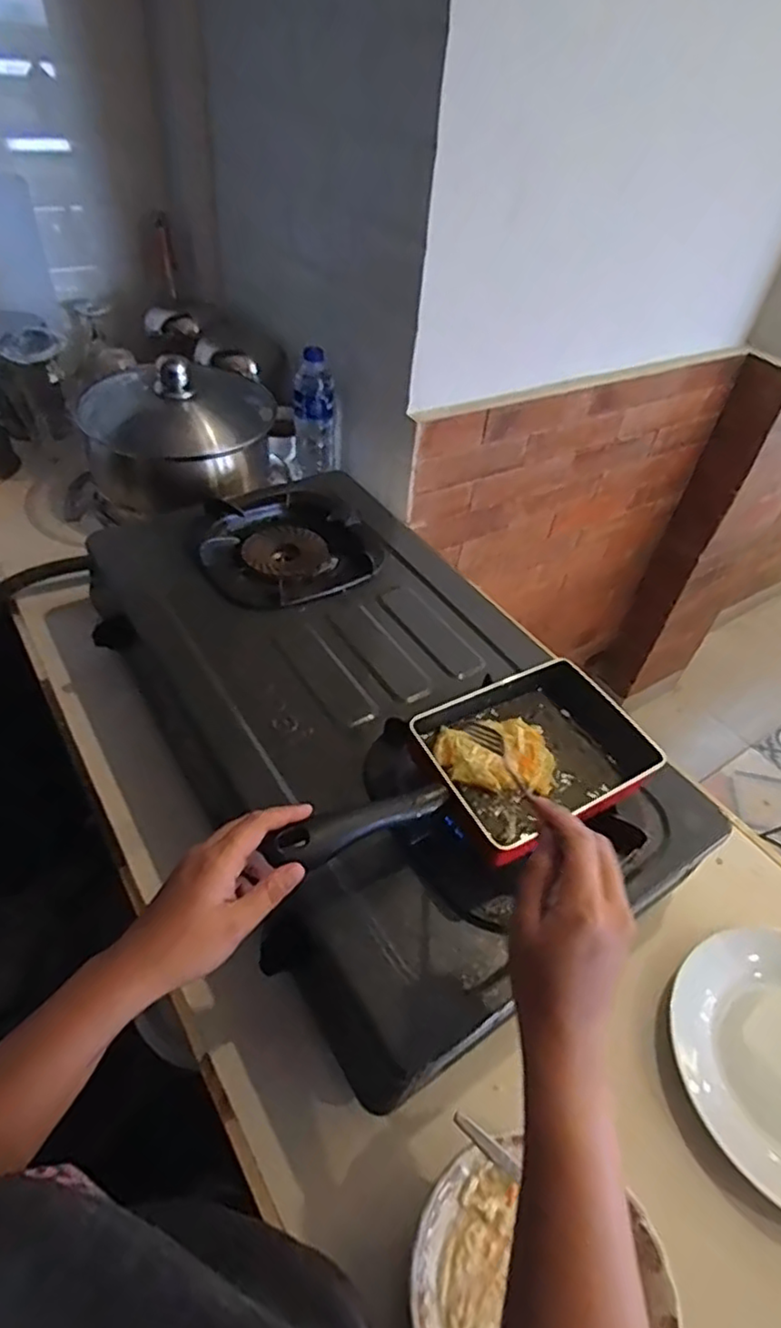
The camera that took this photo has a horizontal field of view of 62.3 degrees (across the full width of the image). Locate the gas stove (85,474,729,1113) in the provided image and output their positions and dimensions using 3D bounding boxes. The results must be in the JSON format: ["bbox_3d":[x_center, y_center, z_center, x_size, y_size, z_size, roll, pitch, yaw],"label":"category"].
[{"bbox_3d":[-0.055,0.024,0.687,0.369,0.113,0.669,-23,53,-27],"label":"gas stove"}]

